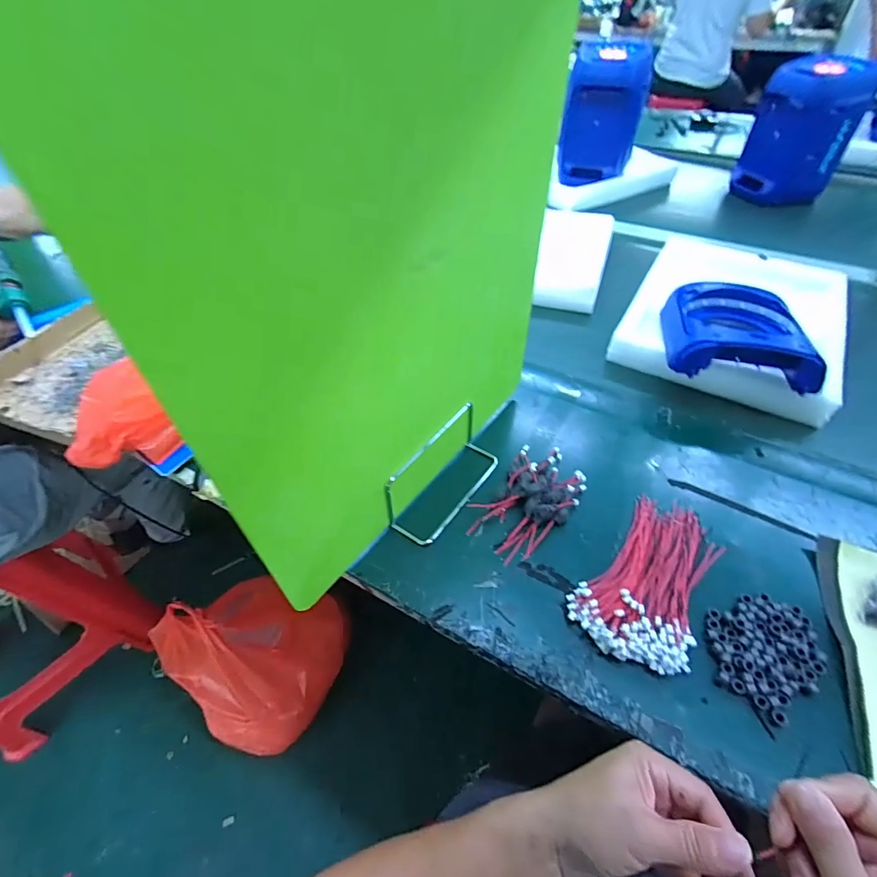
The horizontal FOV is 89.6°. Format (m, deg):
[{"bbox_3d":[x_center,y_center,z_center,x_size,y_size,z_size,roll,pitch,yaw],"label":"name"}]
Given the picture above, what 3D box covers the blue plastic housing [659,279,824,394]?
[{"bbox_3d":[0.417,-0.160,0.620,0.169,0.065,0.218,12,51,11],"label":"blue plastic housing"}]

